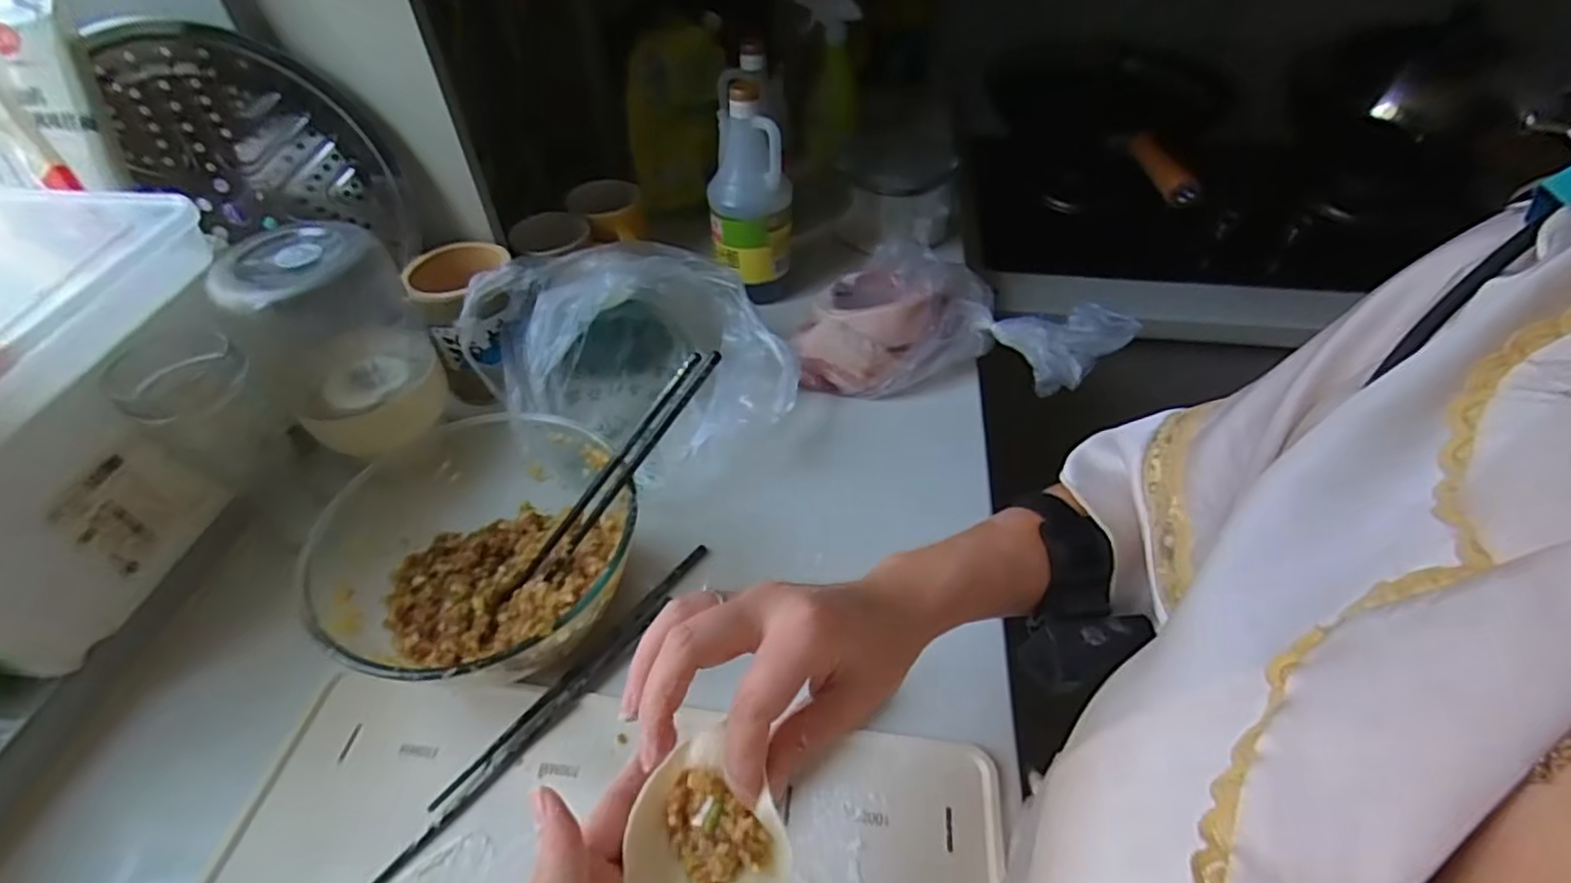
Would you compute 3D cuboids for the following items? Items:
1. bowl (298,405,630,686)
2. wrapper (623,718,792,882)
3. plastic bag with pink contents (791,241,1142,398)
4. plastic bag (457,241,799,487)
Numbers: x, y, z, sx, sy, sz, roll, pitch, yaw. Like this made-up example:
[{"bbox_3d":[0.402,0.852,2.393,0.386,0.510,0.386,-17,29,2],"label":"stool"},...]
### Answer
[{"bbox_3d":[-0.195,0.086,0.465,0.190,0.094,0.188,0,47,0],"label":"bowl"},{"bbox_3d":[-0.036,0.159,0.277,0.058,0.026,0.066,-28,53,-24],"label":"wrapper"},{"bbox_3d":[0.162,-0.128,0.666,0.273,0.100,0.186,9,47,8],"label":"plastic bag with pink contents"},{"bbox_3d":[-0.125,-0.083,0.609,0.265,0.122,0.176,20,50,18],"label":"plastic bag"}]

